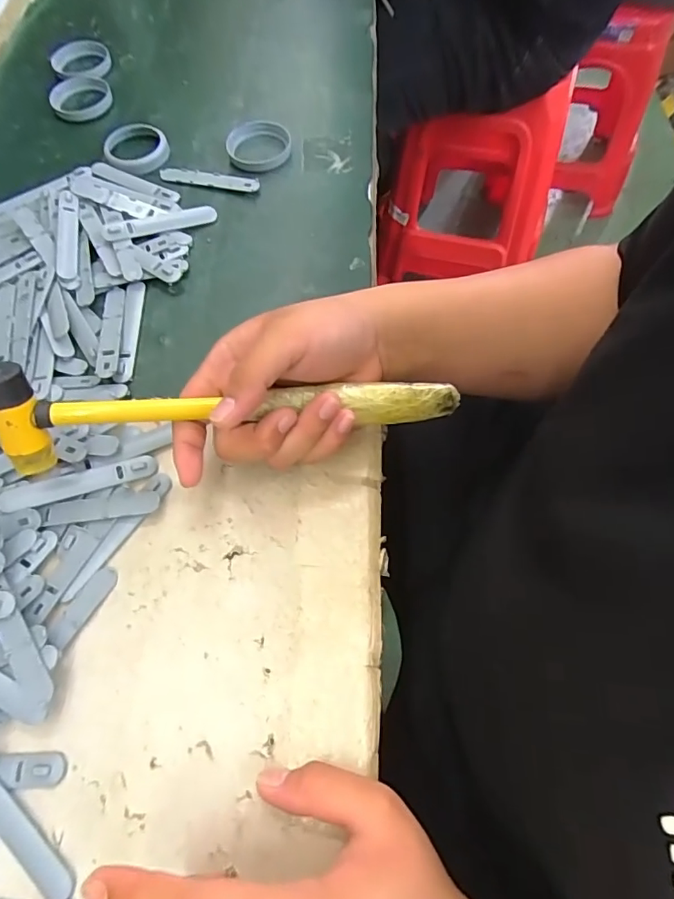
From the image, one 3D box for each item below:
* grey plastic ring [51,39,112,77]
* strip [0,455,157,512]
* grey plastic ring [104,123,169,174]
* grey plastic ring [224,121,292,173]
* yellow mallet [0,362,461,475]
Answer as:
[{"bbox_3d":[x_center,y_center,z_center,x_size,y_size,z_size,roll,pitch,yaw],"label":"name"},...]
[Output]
[{"bbox_3d":[-0.273,-0.410,0.530,0.063,0.015,0.062,-1,65,2],"label":"grey plastic ring"},{"bbox_3d":[-0.166,0.022,0.325,0.094,0.004,0.015,-16,75,-12],"label":"strip"},{"bbox_3d":[-0.187,-0.281,0.469,0.057,0.008,0.061,-1,65,2],"label":"grey plastic ring"},{"bbox_3d":[-0.072,-0.282,0.465,0.060,0.012,0.059,-1,65,2],"label":"grey plastic ring"},{"bbox_3d":[-0.055,-0.022,0.293,0.259,0.053,0.035,-3,65,-9],"label":"yellow mallet"}]

